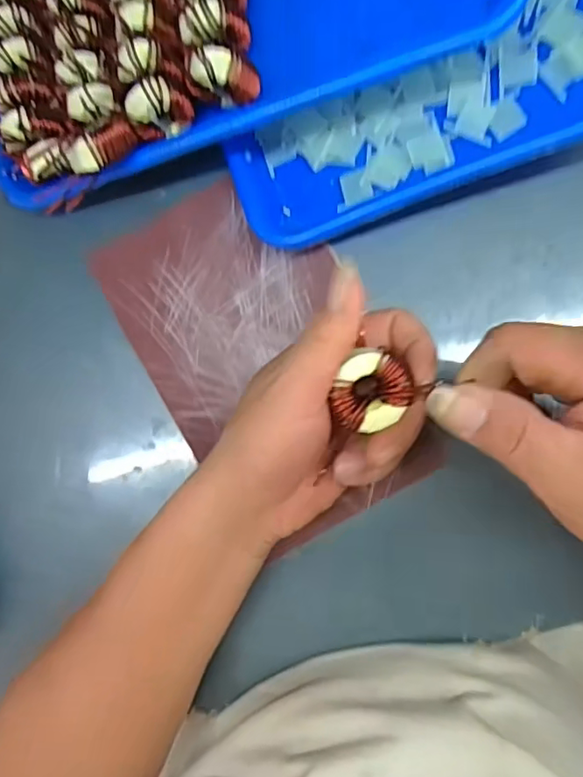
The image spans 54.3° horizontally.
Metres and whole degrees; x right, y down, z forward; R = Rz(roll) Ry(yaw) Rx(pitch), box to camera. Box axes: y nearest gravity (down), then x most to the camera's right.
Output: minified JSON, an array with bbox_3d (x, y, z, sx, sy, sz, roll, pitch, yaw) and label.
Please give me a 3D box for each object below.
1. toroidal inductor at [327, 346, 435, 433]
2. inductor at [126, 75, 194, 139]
[{"bbox_3d":[0.037,0.003,0.263,0.034,0.011,0.036,39,91,6],"label":"toroidal inductor"},{"bbox_3d":[-0.078,-0.165,0.335,0.033,0.033,0.020,-39,85,3],"label":"inductor"}]

